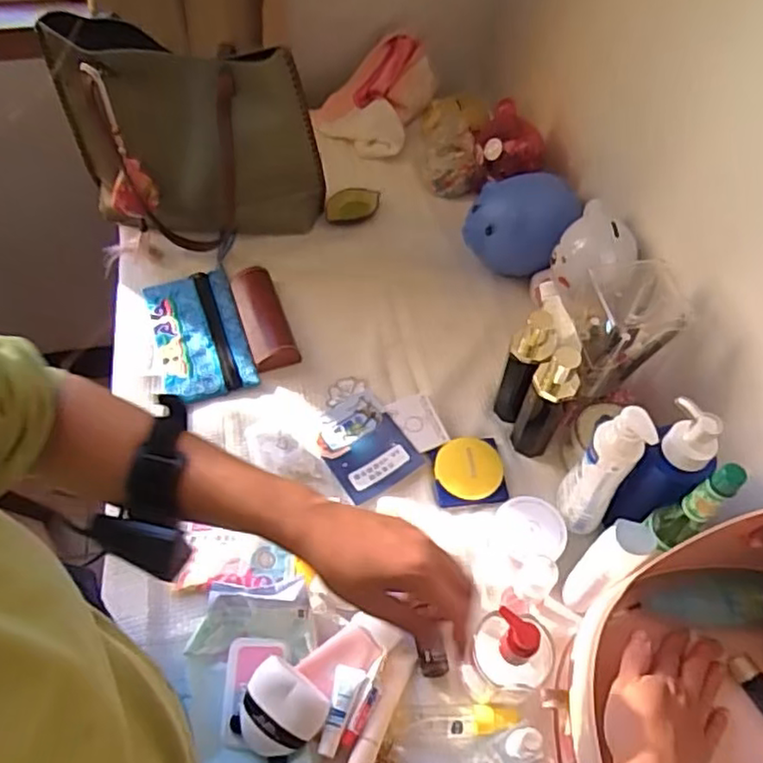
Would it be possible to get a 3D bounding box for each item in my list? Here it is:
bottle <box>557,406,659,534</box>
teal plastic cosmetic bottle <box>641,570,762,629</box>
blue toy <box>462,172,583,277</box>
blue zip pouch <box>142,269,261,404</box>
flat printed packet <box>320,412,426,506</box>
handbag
[{"bbox_3d":[0.219,0.091,0.666,0.053,0.178,0.048,26,59,14],"label":"bottle"},{"bbox_3d":[0.284,0.186,0.570,0.110,0.025,0.047,2,56,-1],"label":"teal plastic cosmetic bottle"},{"bbox_3d":[0.192,-0.223,0.941,0.135,0.128,0.100,22,58,12],"label":"blue toy"},{"bbox_3d":[-0.243,-0.064,0.881,0.115,0.025,0.197,-16,59,-13],"label":"blue zip pouch"},{"bbox_3d":[-0.009,0.093,0.789,0.099,0.004,0.076,-30,63,-21],"label":"flat printed packet"},{"bbox_3d":[-0.256,-0.305,0.888,0.326,0.308,0.113,2,56,-2],"label":"handbag"}]

